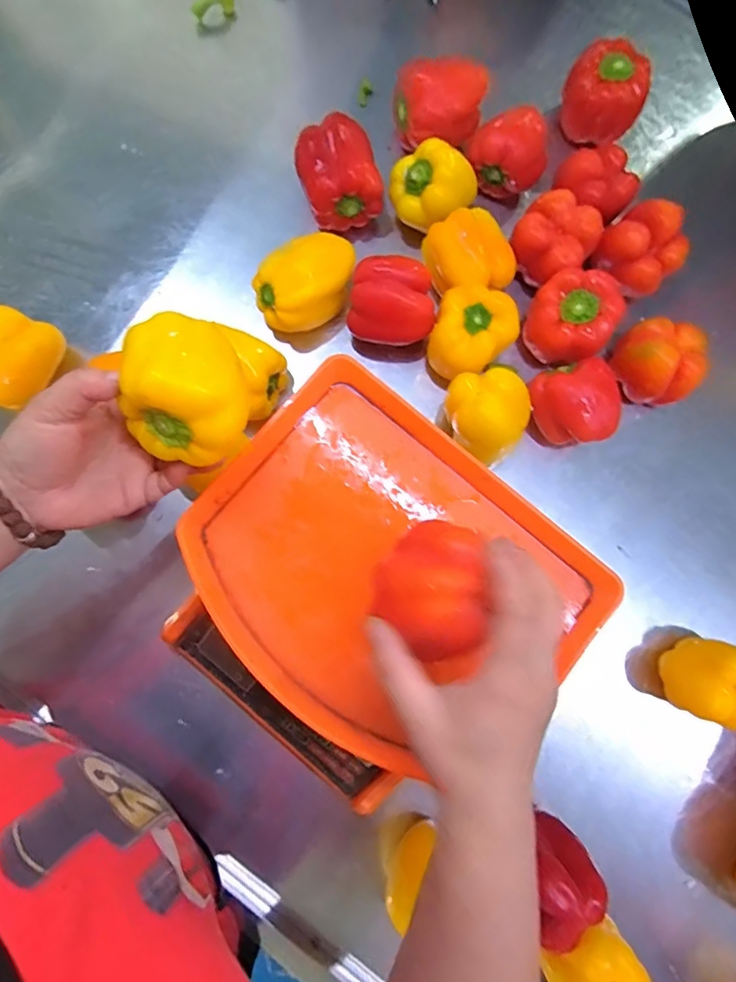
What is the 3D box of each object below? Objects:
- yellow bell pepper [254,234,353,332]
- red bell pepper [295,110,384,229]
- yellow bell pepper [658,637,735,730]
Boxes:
[{"bbox_3d":[-0.058,-0.200,0.496,0.104,0.070,0.064,-32,83,-8],"label":"yellow bell pepper"},{"bbox_3d":[-0.031,-0.319,0.508,0.078,0.062,0.082,-13,81,-5],"label":"red bell pepper"},{"bbox_3d":[0.302,0.170,0.456,0.063,0.074,0.066,-3,80,-4],"label":"yellow bell pepper"}]

